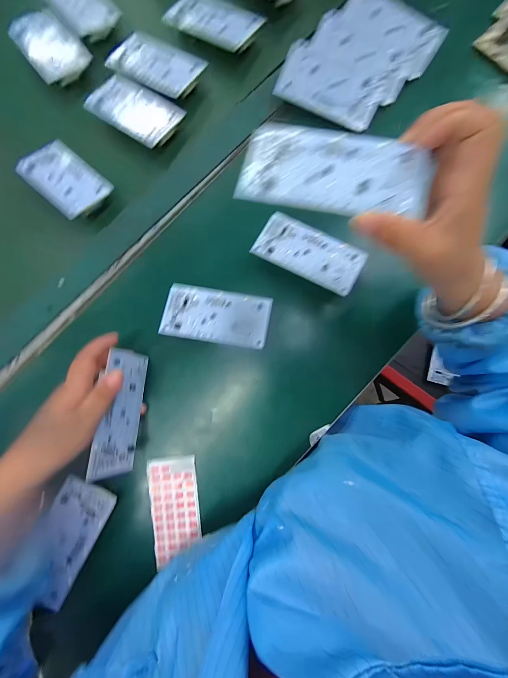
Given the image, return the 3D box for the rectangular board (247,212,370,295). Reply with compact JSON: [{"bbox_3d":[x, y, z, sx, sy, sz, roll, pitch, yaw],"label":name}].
[{"bbox_3d":[0.062,-0.096,0.308,0.116,0.008,0.057,28,86,6],"label":"rectangular board"}]

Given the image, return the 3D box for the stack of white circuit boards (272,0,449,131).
[{"bbox_3d":[0.127,-0.335,0.331,0.130,0.017,0.171,36,87,6],"label":"stack of white circuit boards"}]

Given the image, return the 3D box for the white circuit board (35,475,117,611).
[{"bbox_3d":[-0.191,0.203,0.280,0.054,0.007,0.110,27,77,-8],"label":"white circuit board"}]

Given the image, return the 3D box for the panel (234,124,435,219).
[{"bbox_3d":[0.053,-0.115,0.189,0.120,0.004,0.061,12,83,9],"label":"panel"}]

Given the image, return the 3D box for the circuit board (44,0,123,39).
[{"bbox_3d":[-0.228,-0.443,0.366,0.066,0.007,0.107,-40,83,-2],"label":"circuit board"}]

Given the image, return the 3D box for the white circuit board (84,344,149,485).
[{"bbox_3d":[-0.133,0.072,0.280,0.004,0.053,0.120,-2,75,20],"label":"white circuit board"}]

